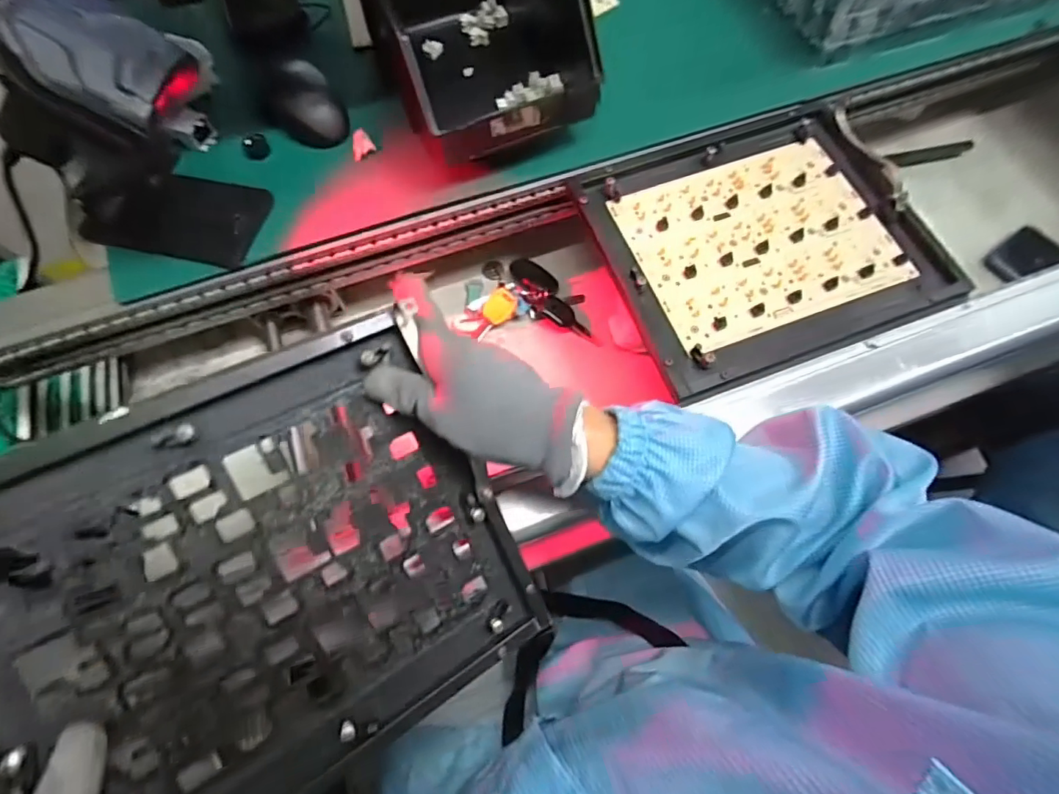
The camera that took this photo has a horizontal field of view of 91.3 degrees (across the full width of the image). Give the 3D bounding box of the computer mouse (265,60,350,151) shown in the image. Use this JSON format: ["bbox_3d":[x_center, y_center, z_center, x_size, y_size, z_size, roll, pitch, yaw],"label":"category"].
[{"bbox_3d":[-0.210,-0.272,0.488,0.059,0.030,0.095,-33,71,-13],"label":"computer mouse"}]

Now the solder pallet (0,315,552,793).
[{"bbox_3d":[-0.142,0.107,0.290,0.260,0.018,0.231,-27,98,-24],"label":"solder pallet"}]

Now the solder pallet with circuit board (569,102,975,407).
[{"bbox_3d":[0.207,-0.143,0.463,0.277,0.020,0.230,-20,69,-8],"label":"solder pallet with circuit board"}]

